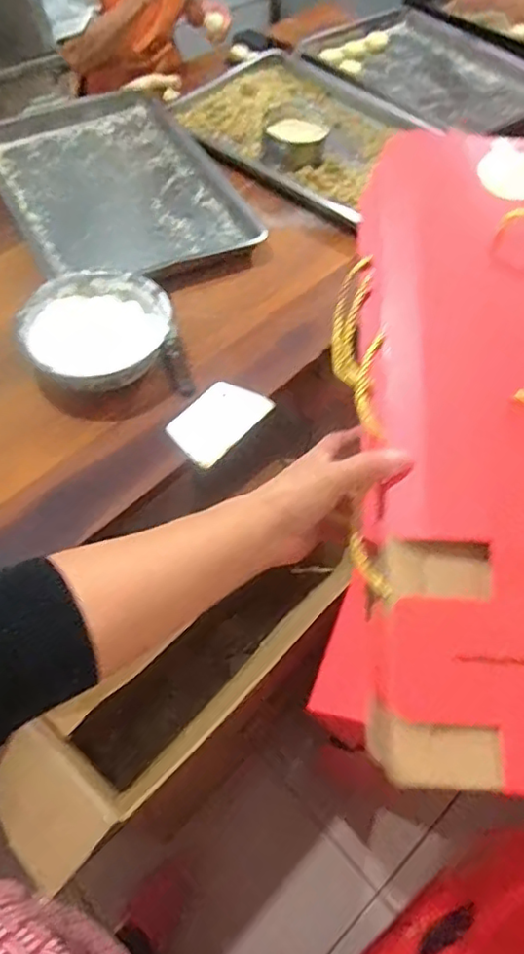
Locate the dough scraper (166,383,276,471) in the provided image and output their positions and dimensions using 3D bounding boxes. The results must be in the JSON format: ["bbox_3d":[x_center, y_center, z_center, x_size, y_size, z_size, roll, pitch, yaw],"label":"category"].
[{"bbox_3d":[-0.064,-0.086,0.897,0.092,0.010,0.151,39,62,15],"label":"dough scraper"}]

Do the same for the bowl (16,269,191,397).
[{"bbox_3d":[-0.246,-0.219,0.938,0.218,0.084,0.228,0,56,0],"label":"bowl"}]

